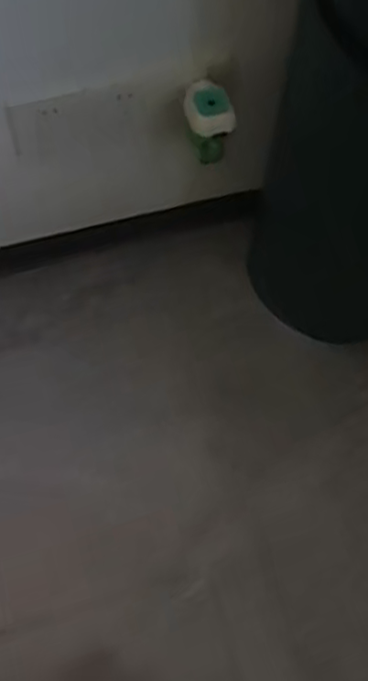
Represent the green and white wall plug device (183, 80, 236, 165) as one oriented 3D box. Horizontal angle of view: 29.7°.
[{"bbox_3d":[0.027,-0.239,0.785,0.056,0.098,0.063,1,64,-2],"label":"green and white wall plug device"}]

